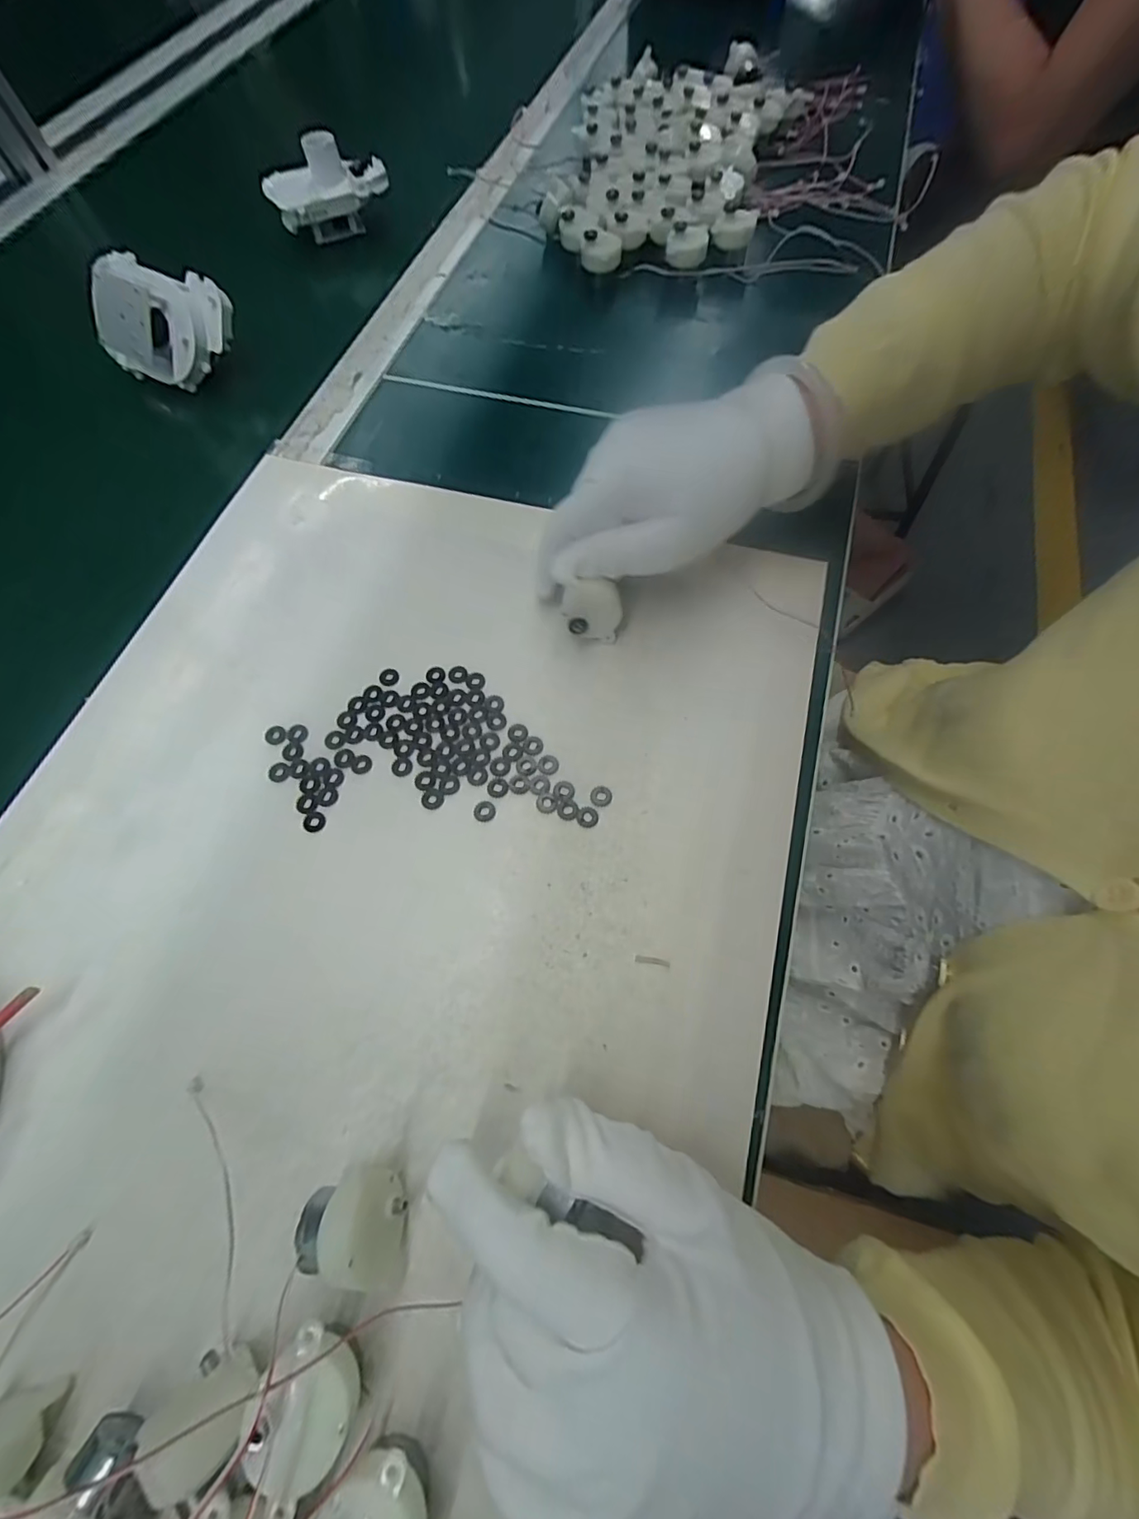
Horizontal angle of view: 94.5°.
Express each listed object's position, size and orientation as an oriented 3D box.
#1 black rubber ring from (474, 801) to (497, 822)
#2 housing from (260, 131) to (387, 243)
[{"bbox_3d":[-0.042,0.025,0.262,0.011,0.004,0.011,0,68,1],"label":"black rubber ring"},{"bbox_3d":[-0.211,-0.498,0.458,0.100,0.055,0.049,-17,68,-6],"label":"housing"}]

